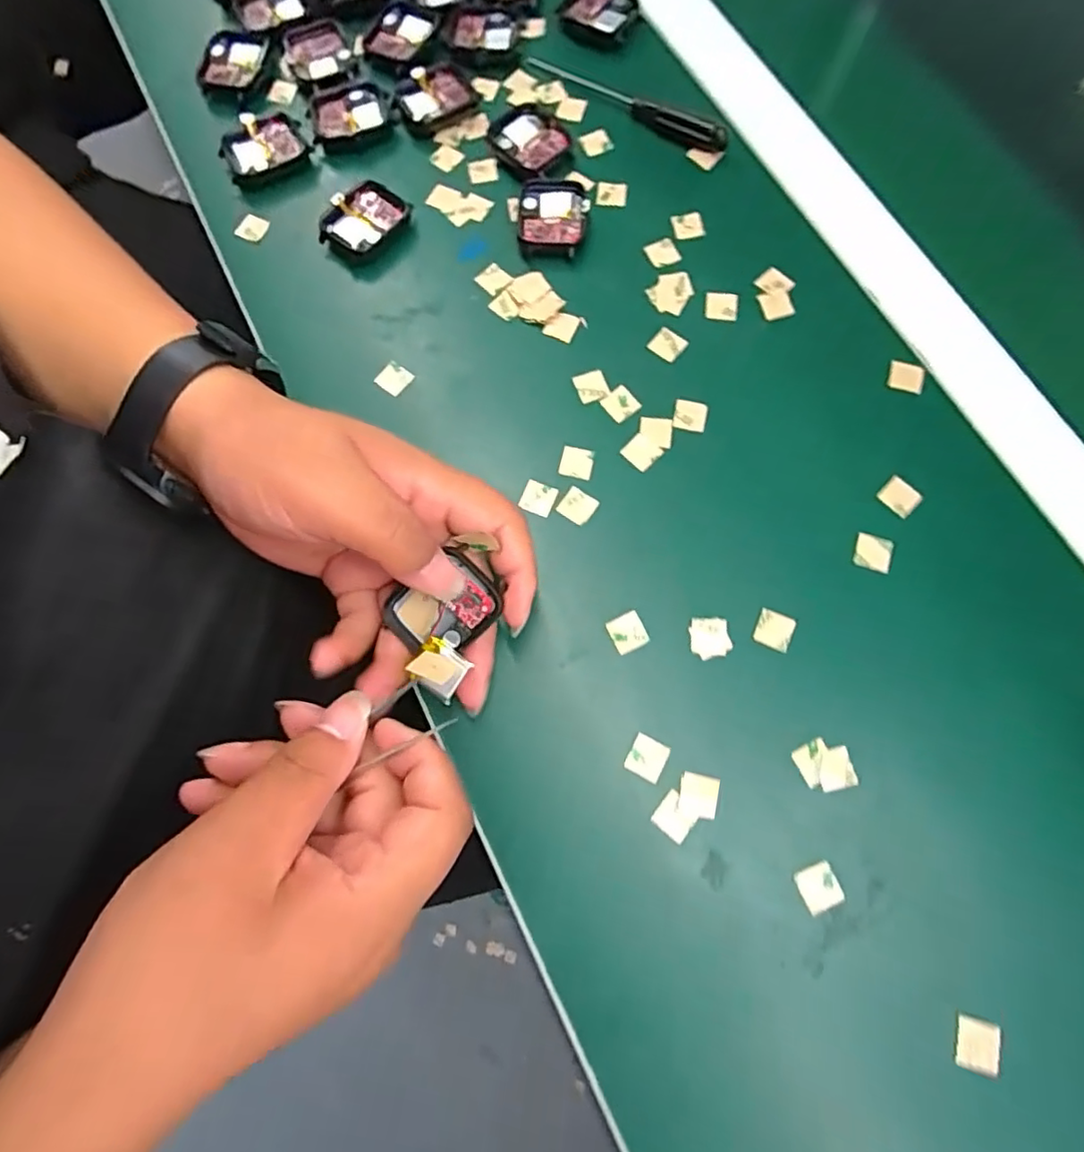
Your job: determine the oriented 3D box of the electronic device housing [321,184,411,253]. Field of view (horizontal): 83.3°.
[{"bbox_3d":[-0.098,-0.195,0.335,0.035,0.011,0.045,36,78,9],"label":"electronic device housing"}]

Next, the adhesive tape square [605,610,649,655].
[{"bbox_3d":[0.039,0.025,0.276,0.015,0.004,0.016,-25,77,-7],"label":"adhesive tape square"}]

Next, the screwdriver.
[{"bbox_3d":[0.051,-0.279,0.355,0.130,0.012,0.017,34,77,8],"label":"screwdriver"}]

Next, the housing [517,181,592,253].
[{"bbox_3d":[0.006,-0.195,0.333,0.037,0.010,0.043,6,75,1],"label":"housing"}]

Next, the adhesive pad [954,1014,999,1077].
[{"bbox_3d":[0.166,0.178,0.232,0.015,0.005,0.017,13,75,3],"label":"adhesive pad"}]

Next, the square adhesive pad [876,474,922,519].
[{"bbox_3d":[0.171,-0.038,0.291,0.014,0.004,0.017,-43,79,-11],"label":"square adhesive pad"}]

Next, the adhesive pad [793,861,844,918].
[{"bbox_3d":[0.112,0.126,0.247,0.016,0.004,0.016,-23,76,-7],"label":"adhesive pad"}]

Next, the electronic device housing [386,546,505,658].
[{"bbox_3d":[-0.040,0.013,0.251,0.034,0.011,0.042,44,101,10],"label":"electronic device housing"}]

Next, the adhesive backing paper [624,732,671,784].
[{"bbox_3d":[0.045,0.078,0.261,0.015,0.004,0.016,27,76,7],"label":"adhesive backing paper"}]

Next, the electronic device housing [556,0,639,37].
[{"bbox_3d":[0.036,-0.346,0.374,0.042,0.011,0.034,32,77,8],"label":"electronic device housing"}]

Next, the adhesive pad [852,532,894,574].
[{"bbox_3d":[0.155,-0.011,0.285,0.016,0.004,0.016,17,75,4],"label":"adhesive pad"}]

